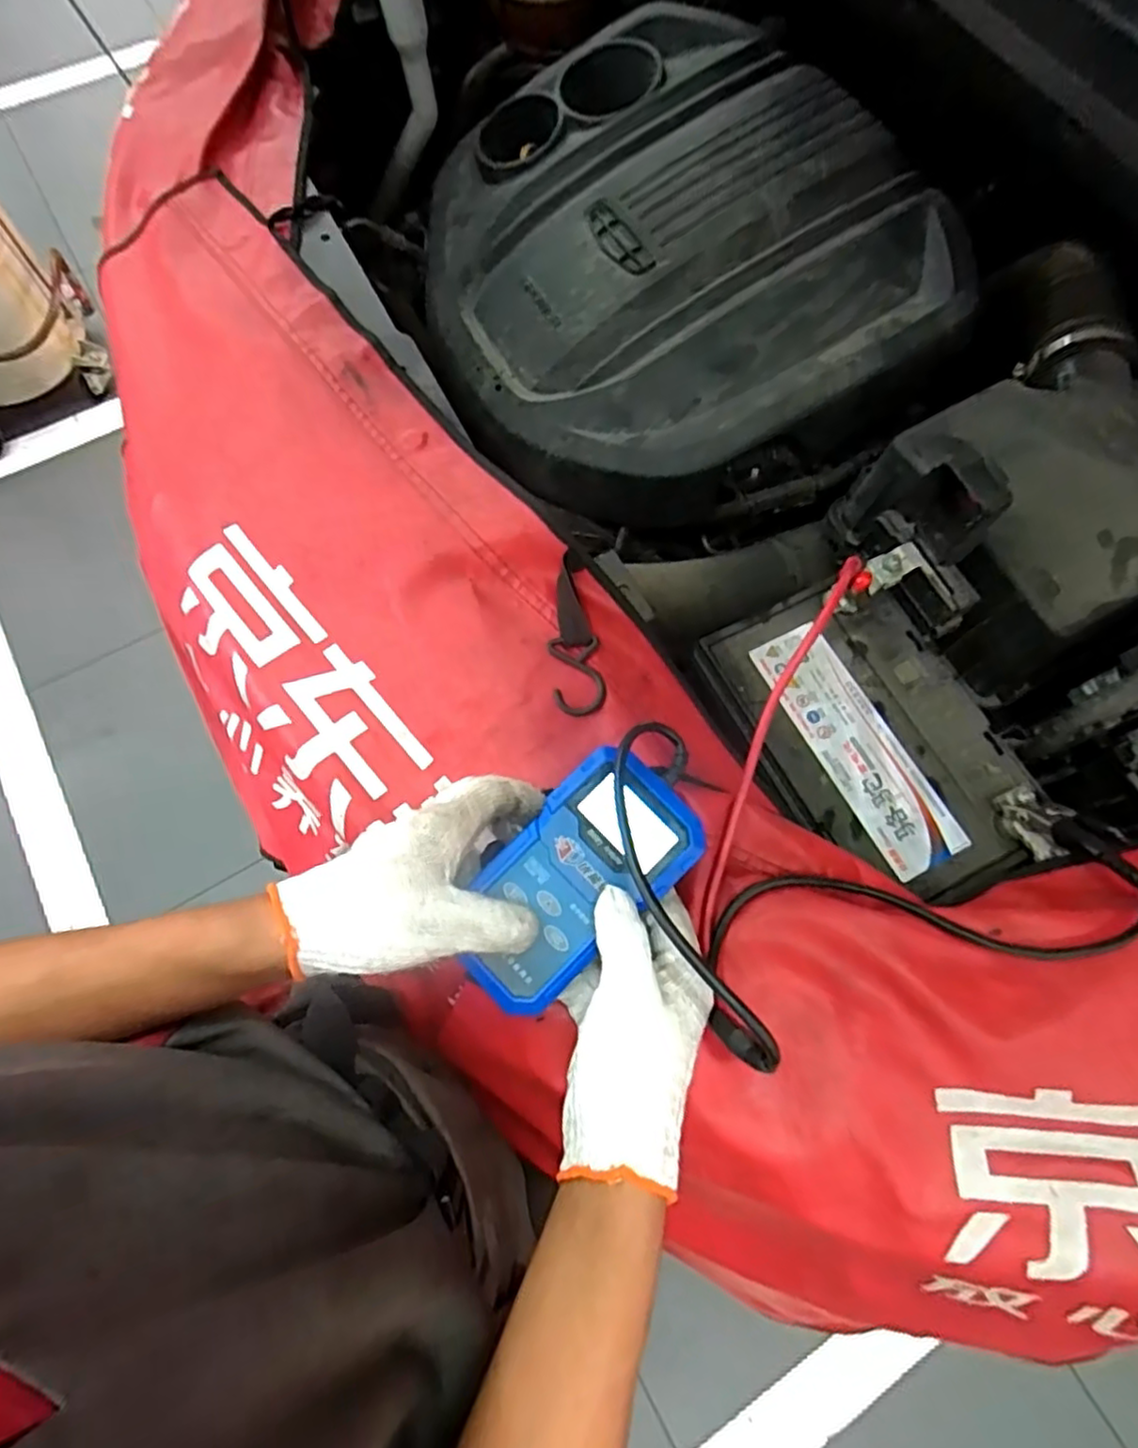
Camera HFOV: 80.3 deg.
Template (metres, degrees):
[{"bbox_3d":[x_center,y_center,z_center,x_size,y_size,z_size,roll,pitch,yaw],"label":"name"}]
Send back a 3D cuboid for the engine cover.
[{"bbox_3d":[0.085,-0.502,0.725,0.472,0.144,0.598,-27,72,-10],"label":"engine cover"}]

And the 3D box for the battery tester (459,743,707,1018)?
[{"bbox_3d":[0.001,0.082,0.367,0.142,0.027,0.080,-40,75,-13],"label":"battery tester"}]

